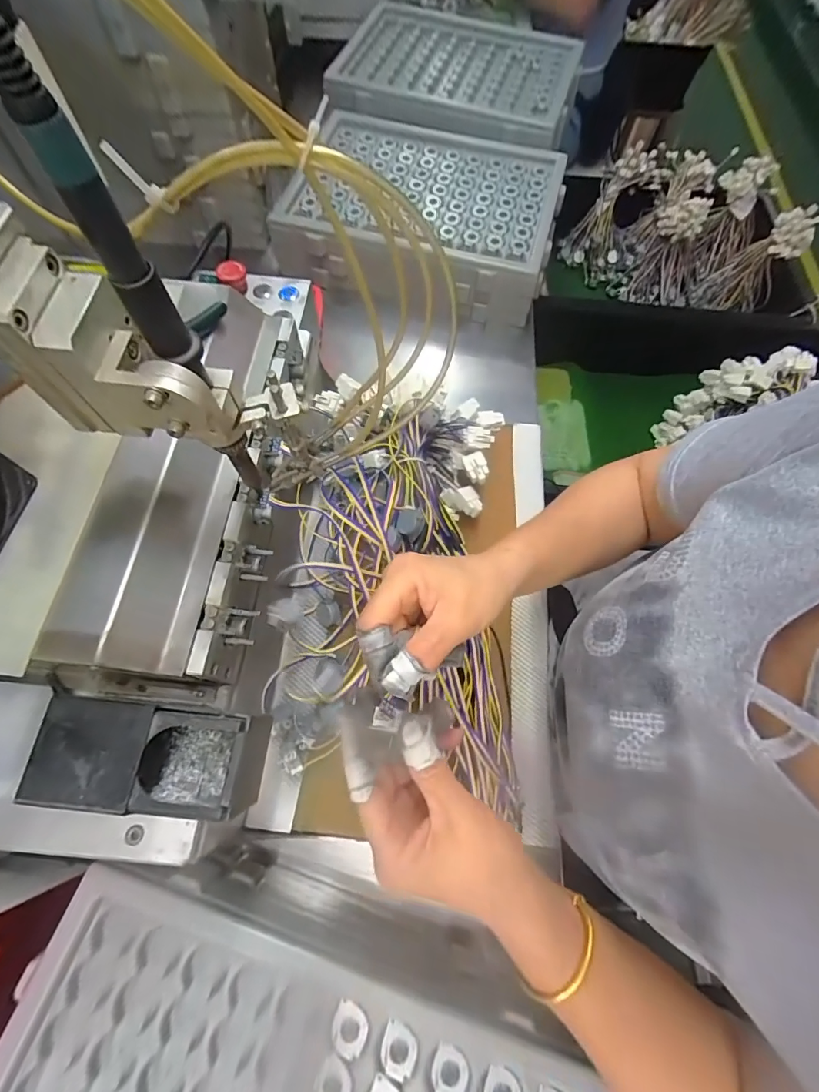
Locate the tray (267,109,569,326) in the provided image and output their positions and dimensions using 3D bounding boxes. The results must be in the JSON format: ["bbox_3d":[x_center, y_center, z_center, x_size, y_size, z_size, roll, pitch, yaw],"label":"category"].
[{"bbox_3d":[0.021,-0.510,0.680,0.388,0.079,0.291,14,68,2],"label":"tray"}]

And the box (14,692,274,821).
[{"bbox_3d":[-0.148,0.124,0.264,0.114,0.060,0.060,7,68,0],"label":"box"}]

